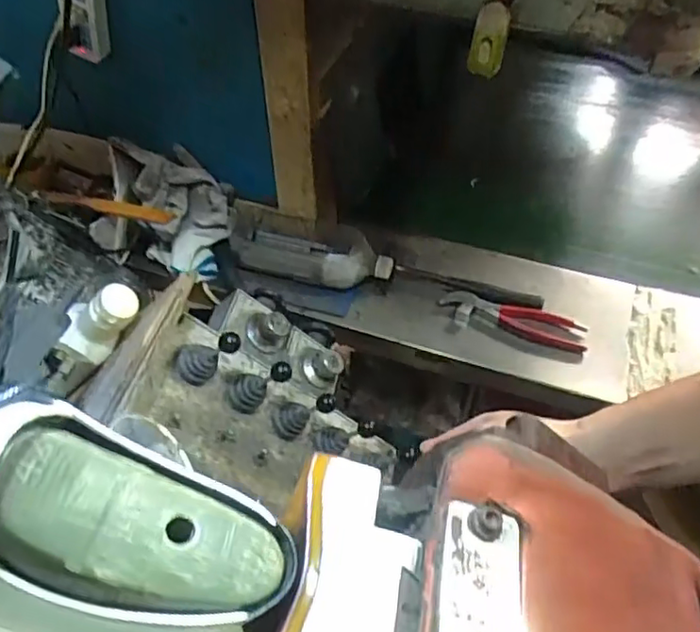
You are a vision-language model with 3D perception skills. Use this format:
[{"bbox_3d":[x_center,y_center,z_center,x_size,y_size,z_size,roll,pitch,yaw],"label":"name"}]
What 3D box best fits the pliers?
[{"bbox_3d":[0.218,0.005,0.826,0.190,0.008,0.054,13,51,12],"label":"pliers"}]

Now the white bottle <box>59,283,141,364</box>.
[{"bbox_3d":[-0.253,0.000,0.626,0.055,0.098,0.048,21,44,-37],"label":"white bottle"}]

